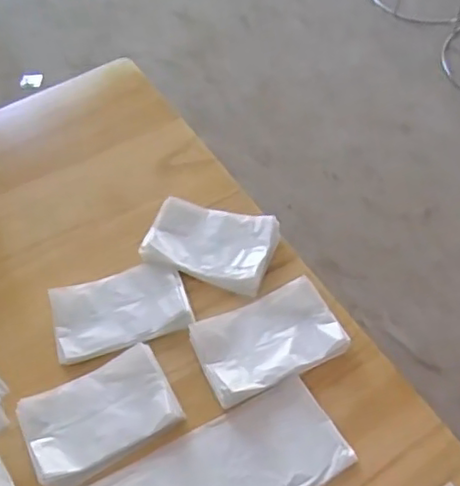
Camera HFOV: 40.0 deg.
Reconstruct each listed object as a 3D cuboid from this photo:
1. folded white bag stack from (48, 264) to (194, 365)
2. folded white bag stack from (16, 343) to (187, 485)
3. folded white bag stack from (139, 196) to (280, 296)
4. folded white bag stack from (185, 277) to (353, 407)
[{"bbox_3d":[-0.108,0.066,0.629,0.130,0.017,0.085,-16,55,-6],"label":"folded white bag stack"},{"bbox_3d":[-0.115,0.154,0.566,0.129,0.021,0.084,-25,57,-12],"label":"folded white bag stack"},{"bbox_3d":[-0.020,-0.001,0.662,0.129,0.016,0.087,16,58,16],"label":"folded white bag stack"},{"bbox_3d":[0.036,0.089,0.598,0.133,0.023,0.089,-23,56,-11],"label":"folded white bag stack"}]

